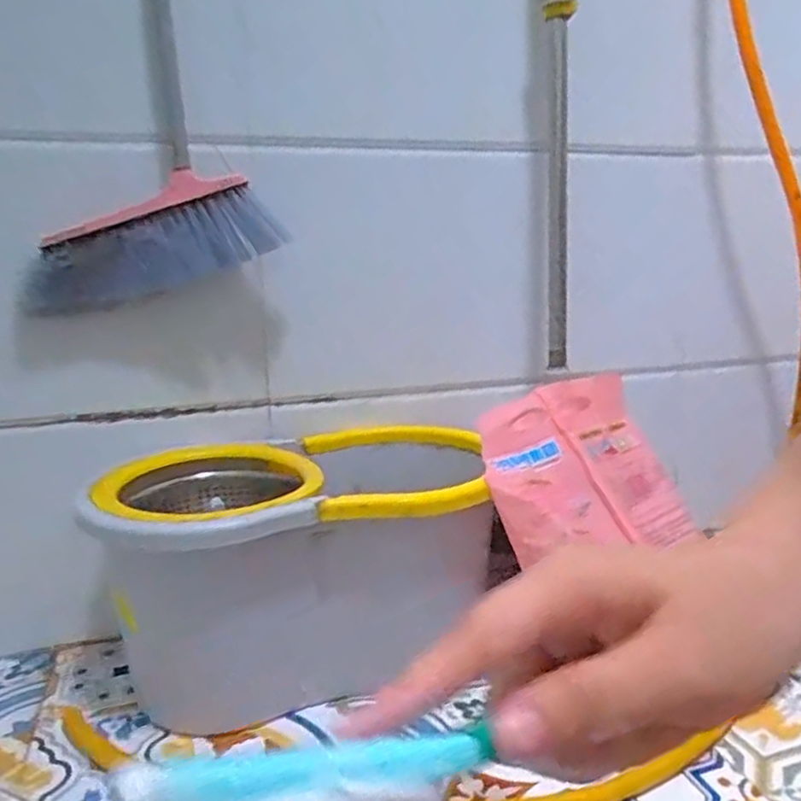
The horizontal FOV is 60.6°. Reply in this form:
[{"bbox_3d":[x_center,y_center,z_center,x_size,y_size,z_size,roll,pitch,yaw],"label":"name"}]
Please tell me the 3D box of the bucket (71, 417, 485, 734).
[{"bbox_3d":[-0.100,0.177,0.742,0.414,0.223,0.243,-5,13,-14],"label":"bucket"}]

